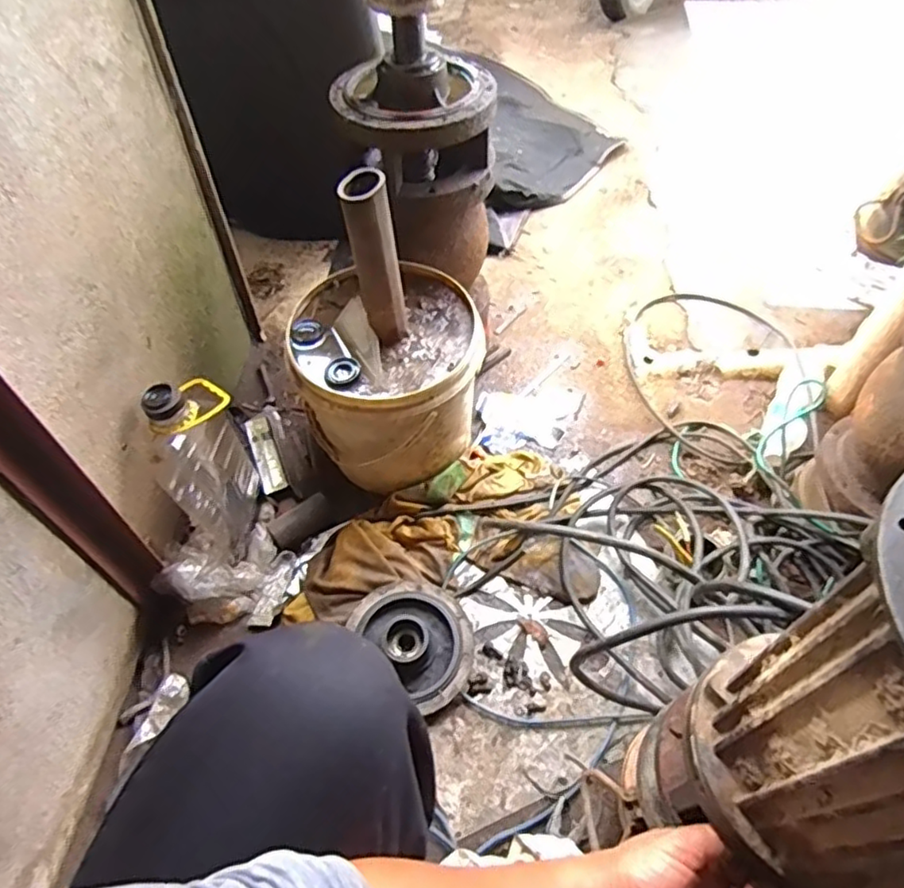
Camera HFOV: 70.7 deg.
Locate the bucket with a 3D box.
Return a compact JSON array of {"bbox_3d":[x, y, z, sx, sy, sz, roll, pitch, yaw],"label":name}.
[{"bbox_3d":[-0.090,-0.091,0.942,0.249,0.224,0.260,0,55,0],"label":"bucket"}]

